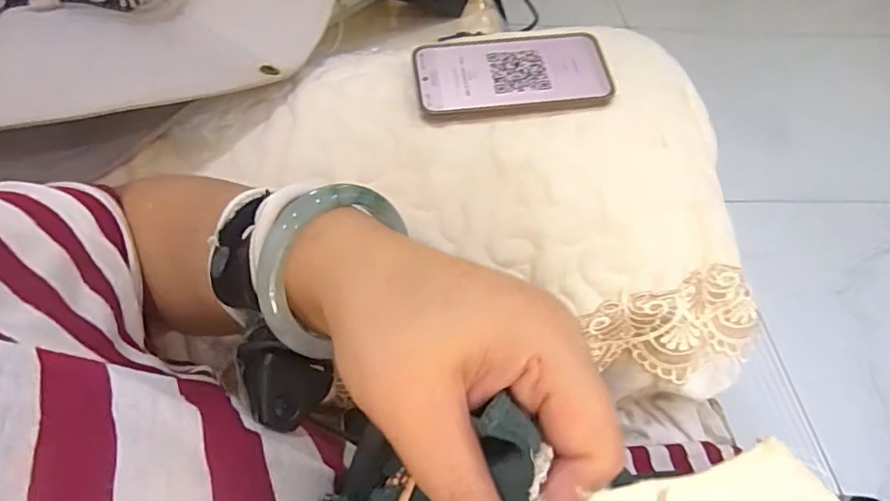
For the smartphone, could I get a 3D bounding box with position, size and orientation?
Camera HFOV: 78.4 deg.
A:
[{"bbox_3d":[0.054,-0.139,0.429,0.150,0.008,0.077,-8,67,-6],"label":"smartphone"}]

